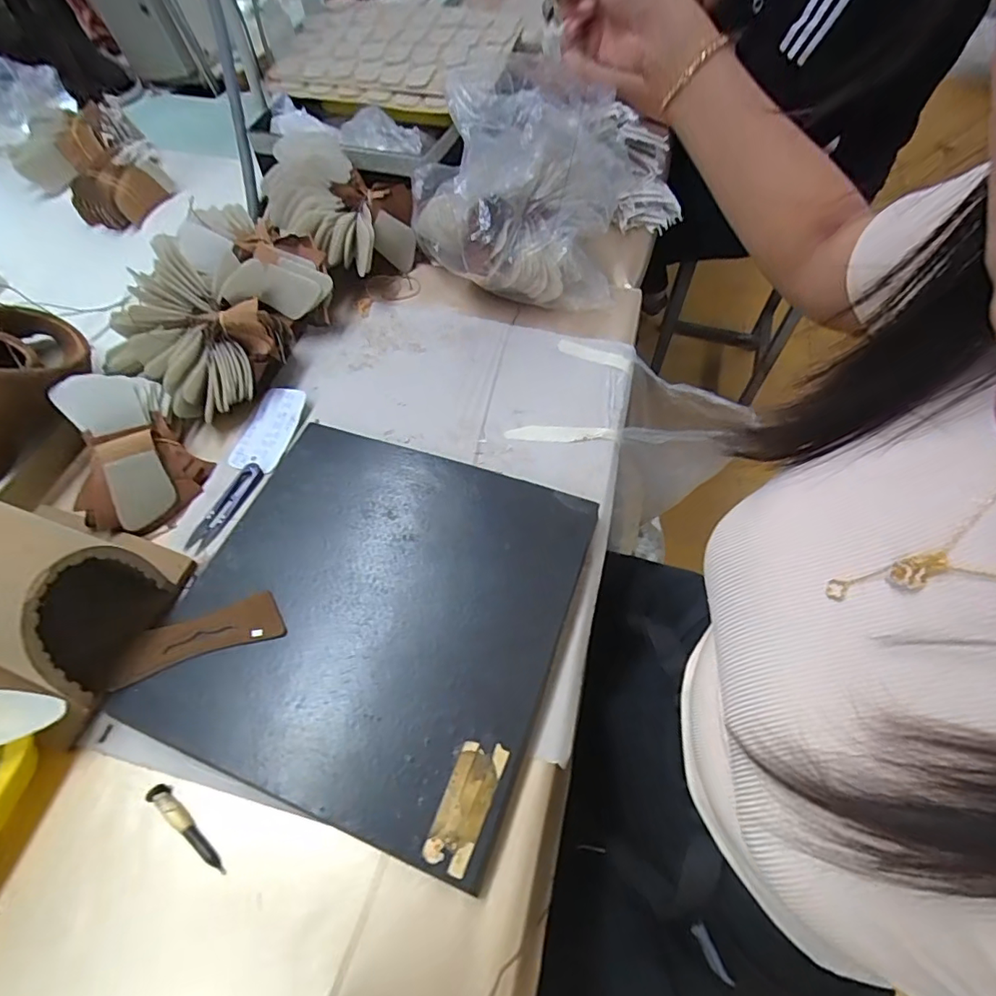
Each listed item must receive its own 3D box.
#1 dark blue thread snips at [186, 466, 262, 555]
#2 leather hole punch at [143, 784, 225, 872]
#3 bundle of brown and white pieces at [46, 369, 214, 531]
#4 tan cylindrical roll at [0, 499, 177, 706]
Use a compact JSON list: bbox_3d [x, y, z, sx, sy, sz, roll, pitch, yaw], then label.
[{"bbox_3d":[-0.264,0.008,0.514,0.027,0.008,0.098,20,61,12],"label":"dark blue thread snips"},{"bbox_3d":[-0.221,0.233,0.377,0.078,0.010,0.012,32,64,18],"label":"leather hole punch"},{"bbox_3d":[-0.348,-0.050,0.509,0.101,0.074,0.147,-18,61,-10],"label":"bundle of brown and white pieces"},{"bbox_3d":[-0.378,0.061,0.407,0.184,0.134,0.102,19,61,11],"label":"tan cylindrical roll"}]

